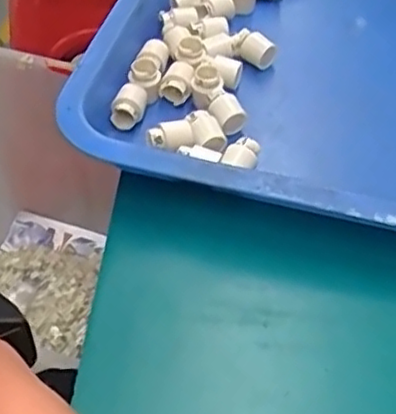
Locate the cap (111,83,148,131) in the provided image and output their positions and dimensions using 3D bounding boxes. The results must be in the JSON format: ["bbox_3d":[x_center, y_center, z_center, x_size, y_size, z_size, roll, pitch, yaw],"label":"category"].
[{"bbox_3d":[-0.045,-0.066,0.447,0.020,0.016,0.028,8,49,3],"label":"cap"}]

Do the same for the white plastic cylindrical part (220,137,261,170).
[{"bbox_3d":[0.028,-0.034,0.416,0.022,0.015,0.016,22,51,15],"label":"white plastic cylindrical part"}]

